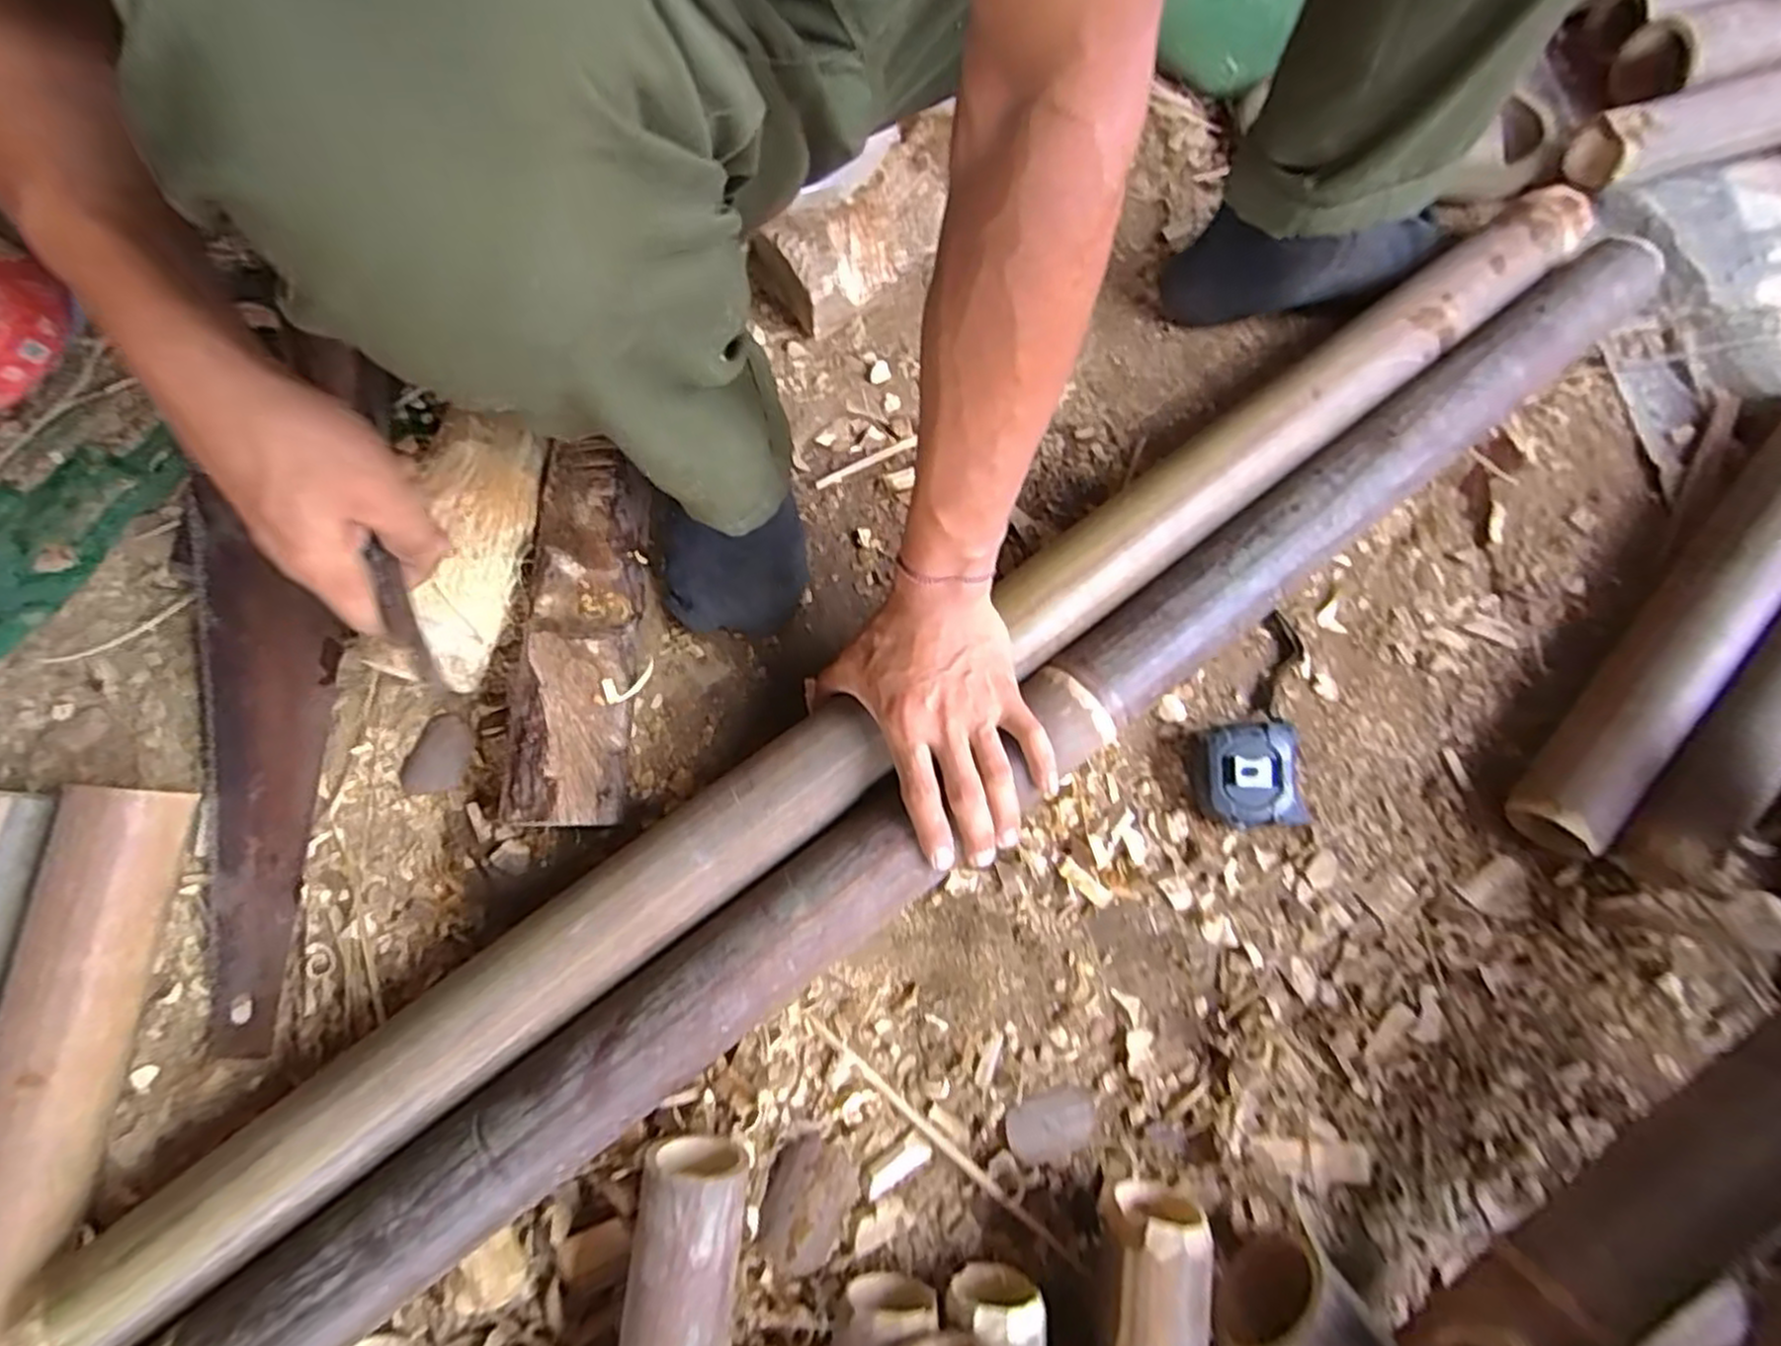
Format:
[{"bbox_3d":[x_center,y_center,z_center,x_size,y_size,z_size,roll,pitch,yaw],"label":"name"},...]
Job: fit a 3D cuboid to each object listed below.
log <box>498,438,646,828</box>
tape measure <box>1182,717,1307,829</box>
[{"bbox_3d":[-0.211,-0.026,0.517,0.087,0.063,0.252,1,76,-1],"label":"log"},{"bbox_3d":[0.236,0.068,0.513,0.066,0.037,0.065,-4,76,-2],"label":"tape measure"}]

